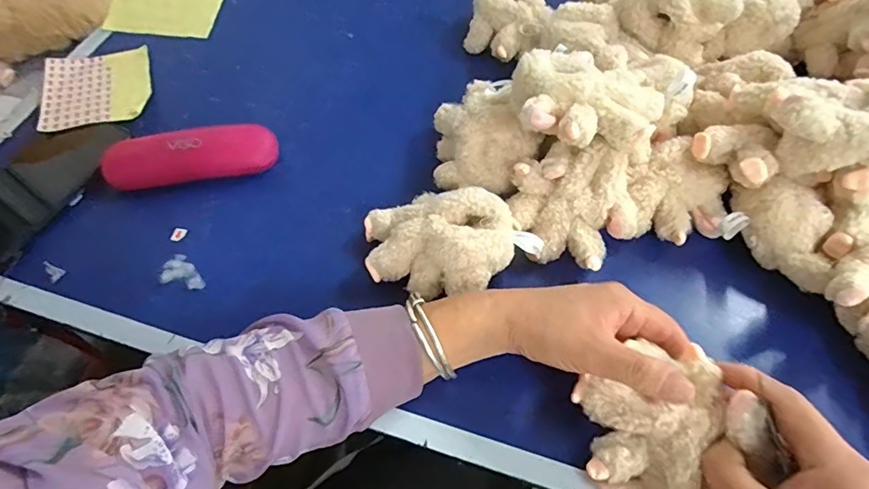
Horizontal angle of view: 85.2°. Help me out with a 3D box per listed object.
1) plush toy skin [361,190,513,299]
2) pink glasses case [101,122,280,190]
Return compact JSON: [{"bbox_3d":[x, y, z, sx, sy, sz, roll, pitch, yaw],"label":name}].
[{"bbox_3d":[0.002,0.003,0.382,0.121,0.064,0.078,3,60,0],"label":"plush toy skin"},{"bbox_3d":[-0.228,-0.083,0.446,0.151,0.037,0.042,-11,61,-8],"label":"pink glasses case"}]

